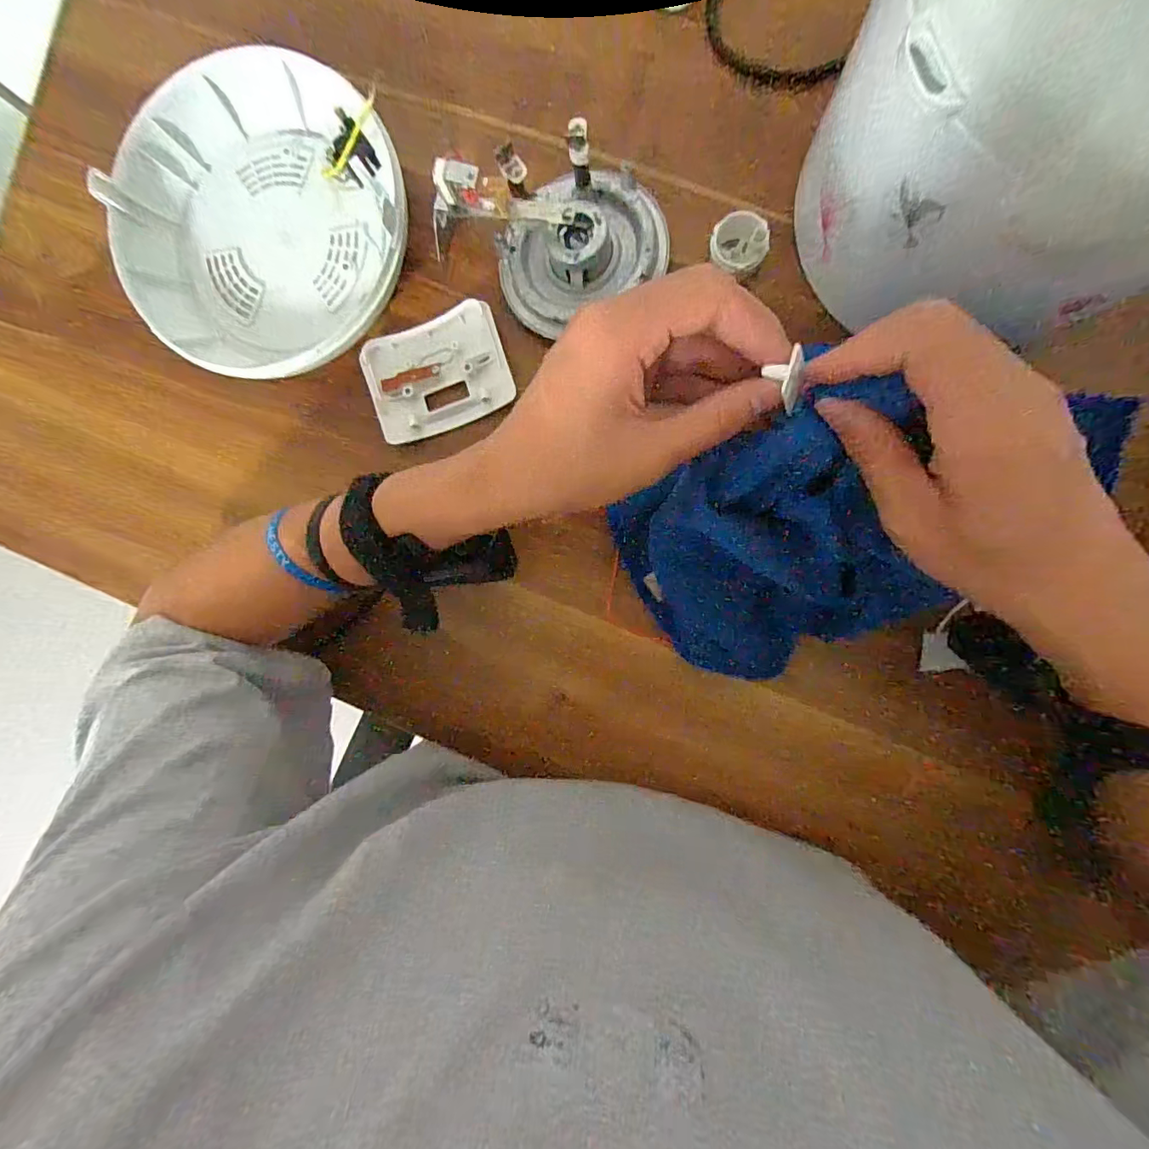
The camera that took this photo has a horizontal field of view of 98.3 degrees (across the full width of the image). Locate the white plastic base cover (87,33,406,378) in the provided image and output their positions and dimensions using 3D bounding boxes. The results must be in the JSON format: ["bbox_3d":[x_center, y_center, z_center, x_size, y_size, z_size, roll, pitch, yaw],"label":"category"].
[{"bbox_3d":[-0.215,-0.247,0.345,0.205,0.039,0.209,-18,88,8],"label":"white plastic base cover"}]

